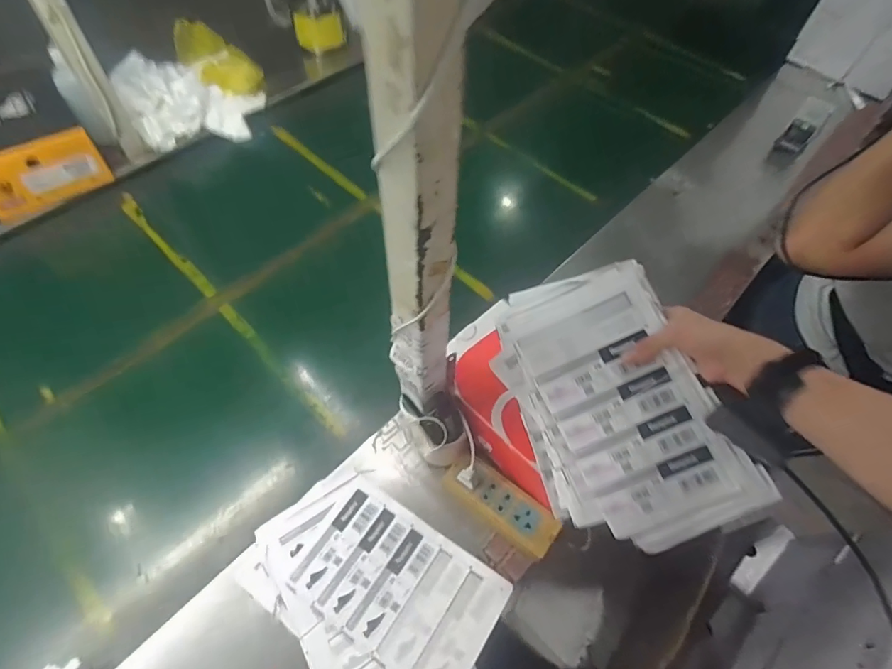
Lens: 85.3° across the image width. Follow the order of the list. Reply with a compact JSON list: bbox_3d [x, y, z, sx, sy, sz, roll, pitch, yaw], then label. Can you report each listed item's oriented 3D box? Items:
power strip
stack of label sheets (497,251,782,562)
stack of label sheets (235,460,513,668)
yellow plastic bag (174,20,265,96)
[{"bbox_3d":[0.069,0.216,0.619,0.153,0.029,0.056,33,63,17],"label":"power strip"},{"bbox_3d":[0.175,0.078,0.518,0.190,0.036,0.291,-28,82,8],"label":"stack of label sheets"},{"bbox_3d":[-0.095,0.301,0.568,0.279,0.014,0.220,34,63,17],"label":"stack of label sheets"},{"bbox_3d":[-0.530,-0.641,1.128,0.145,0.076,0.251,-33,65,-20],"label":"yellow plastic bag"}]

